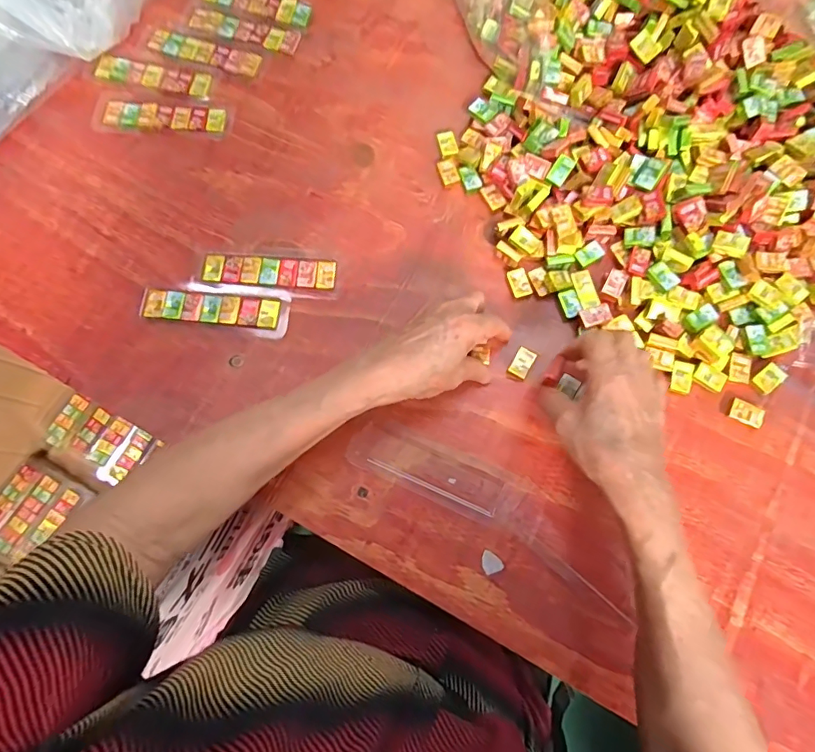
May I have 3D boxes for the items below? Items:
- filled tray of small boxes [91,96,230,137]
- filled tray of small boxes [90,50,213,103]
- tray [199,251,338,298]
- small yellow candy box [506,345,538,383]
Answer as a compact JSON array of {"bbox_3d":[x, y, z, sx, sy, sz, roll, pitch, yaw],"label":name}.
[{"bbox_3d":[-0.244,-0.254,0.472,0.133,0.007,0.038,7,77,3],"label":"filled tray of small boxes"},{"bbox_3d":[-0.257,-0.303,0.480,0.121,0.010,0.031,12,77,4],"label":"filled tray of small boxes"},{"bbox_3d":[-0.124,-0.094,0.437,0.121,0.010,0.036,6,77,2],"label":"tray"},{"bbox_3d":[0.099,-0.010,0.415,0.017,0.008,0.026,30,79,8],"label":"small yellow candy box"}]

